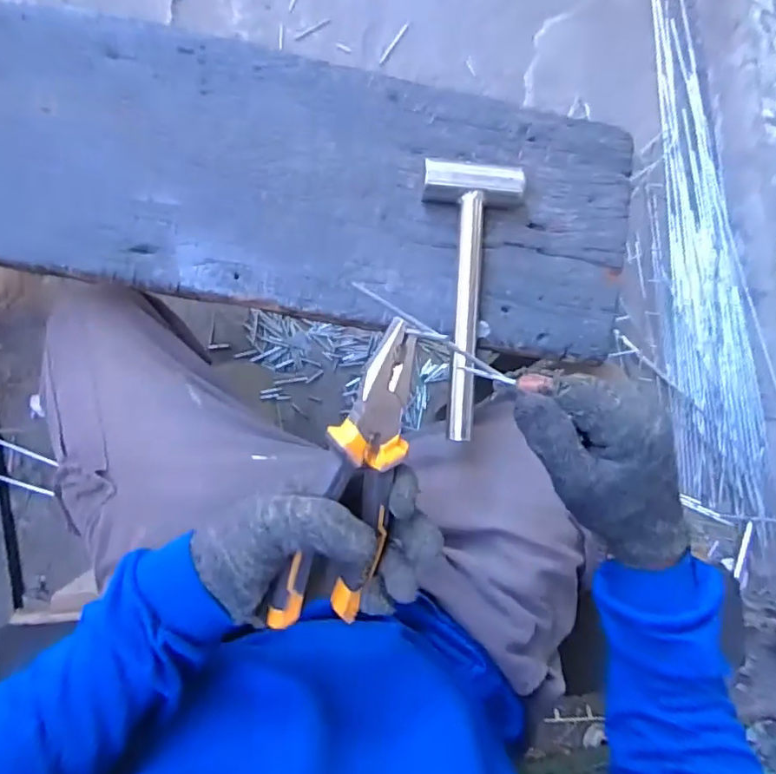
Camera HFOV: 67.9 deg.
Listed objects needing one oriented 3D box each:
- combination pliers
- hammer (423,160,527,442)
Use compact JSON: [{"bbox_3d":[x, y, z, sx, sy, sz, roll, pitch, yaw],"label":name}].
[{"bbox_3d":[-0.021,0.055,0.348,0.052,0.022,0.190,11,99,-32],"label":"combination pliers"},{"bbox_3d":[0.079,-0.080,0.547,0.090,0.040,0.254,1,87,-9],"label":"hammer"}]

